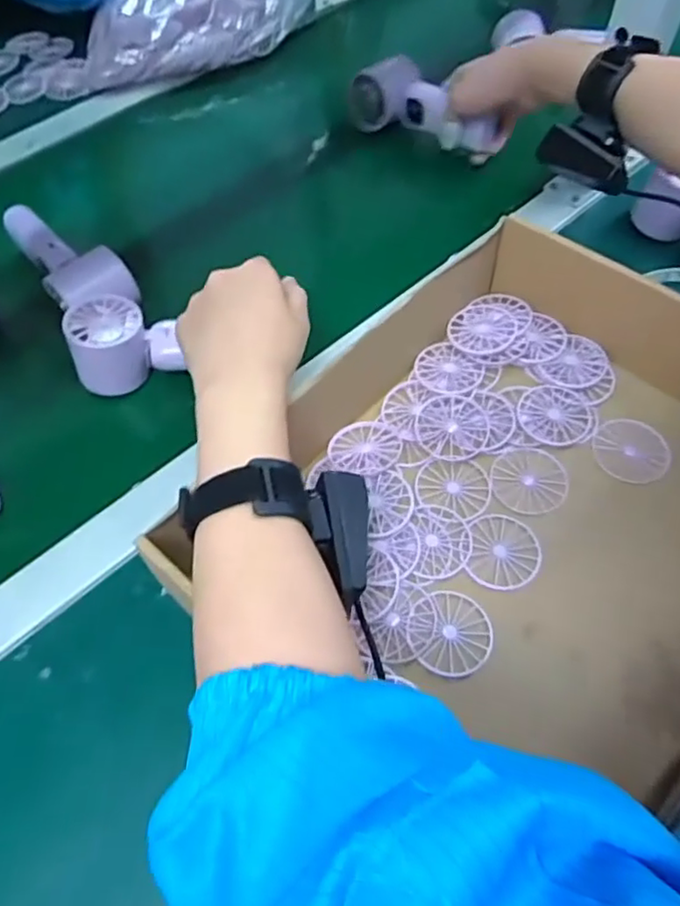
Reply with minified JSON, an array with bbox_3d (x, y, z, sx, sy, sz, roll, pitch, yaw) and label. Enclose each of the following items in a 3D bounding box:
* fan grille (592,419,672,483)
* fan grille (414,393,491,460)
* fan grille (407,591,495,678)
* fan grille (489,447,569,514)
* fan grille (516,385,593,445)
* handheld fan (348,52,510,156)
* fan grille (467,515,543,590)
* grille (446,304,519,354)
[{"bbox_3d":[0.199,-0.002,0.433,0.049,0.004,0.048,0,59,1],"label":"fan grille"},{"bbox_3d":[0.079,-0.020,0.444,0.050,0.004,0.049,11,60,7],"label":"fan grille"},{"bbox_3d":[0.065,0.106,0.374,0.048,0.004,0.049,0,59,1],"label":"fan grille"},{"bbox_3d":[0.127,0.018,0.424,0.049,0.004,0.048,12,60,8],"label":"fan grille"},{"bbox_3d":[0.152,-0.028,0.446,0.049,0.004,0.047,0,59,1],"label":"fan grille"},{"bbox_3d":[0.082,-0.336,0.618,0.151,0.047,0.061,37,66,23],"label":"handheld fan"},{"bbox_3d":[0.104,0.061,0.398,0.044,0.004,0.048,8,60,6],"label":"fan grille"},{"bbox_3d":[0.108,-0.095,0.479,0.049,0.008,0.046,0,59,1],"label":"grille"}]

